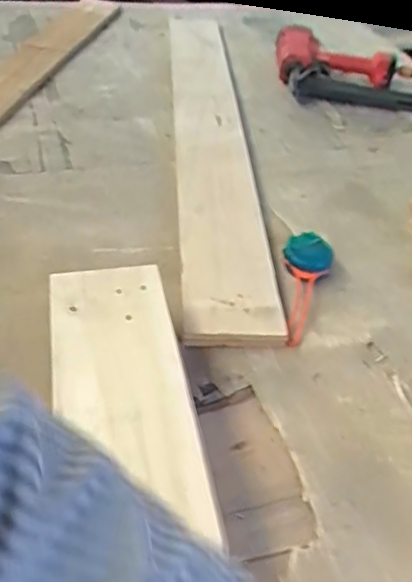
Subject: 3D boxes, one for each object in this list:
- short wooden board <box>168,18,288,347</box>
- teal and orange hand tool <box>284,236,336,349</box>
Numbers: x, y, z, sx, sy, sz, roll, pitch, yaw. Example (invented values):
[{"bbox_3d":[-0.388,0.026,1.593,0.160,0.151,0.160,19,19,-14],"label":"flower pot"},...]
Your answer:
[{"bbox_3d":[0.008,-0.228,0.907,0.112,0.027,0.732,1,49,-6],"label":"short wooden board"},{"bbox_3d":[0.119,-0.009,0.762,0.067,0.040,0.189,14,41,10],"label":"teal and orange hand tool"}]

